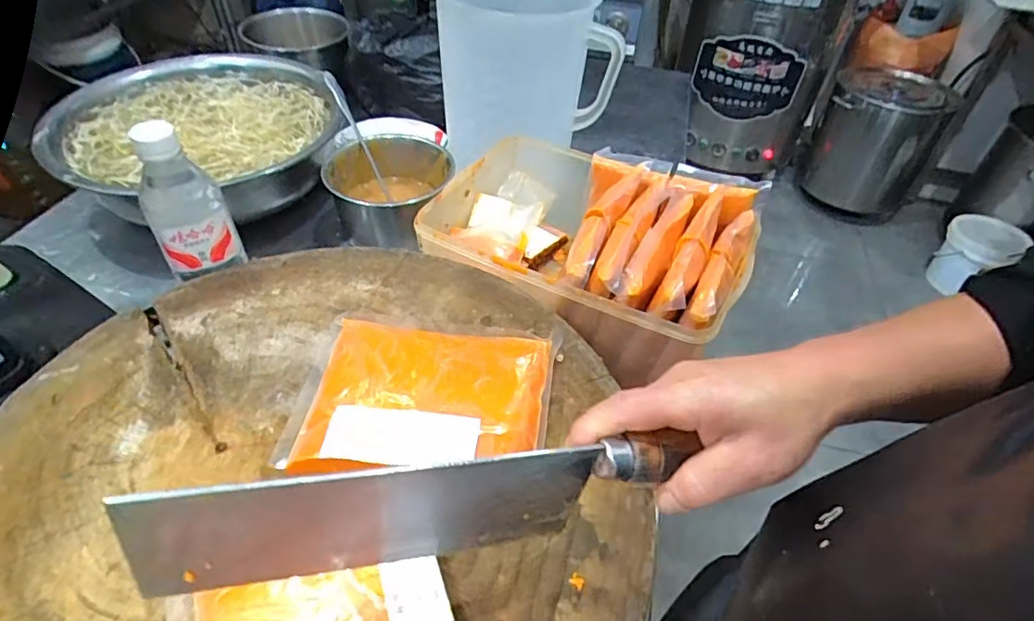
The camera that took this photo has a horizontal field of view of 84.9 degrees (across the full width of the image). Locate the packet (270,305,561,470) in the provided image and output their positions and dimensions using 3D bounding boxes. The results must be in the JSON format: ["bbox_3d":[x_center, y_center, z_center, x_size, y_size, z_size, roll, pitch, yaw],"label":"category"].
[{"bbox_3d":[-0.070,0.060,0.421,0.185,0.030,0.151,8,46,4],"label":"packet"}]

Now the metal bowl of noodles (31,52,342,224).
[{"bbox_3d":[-0.403,-0.227,0.733,0.329,0.091,0.305,2,46,-2],"label":"metal bowl of noodles"}]

